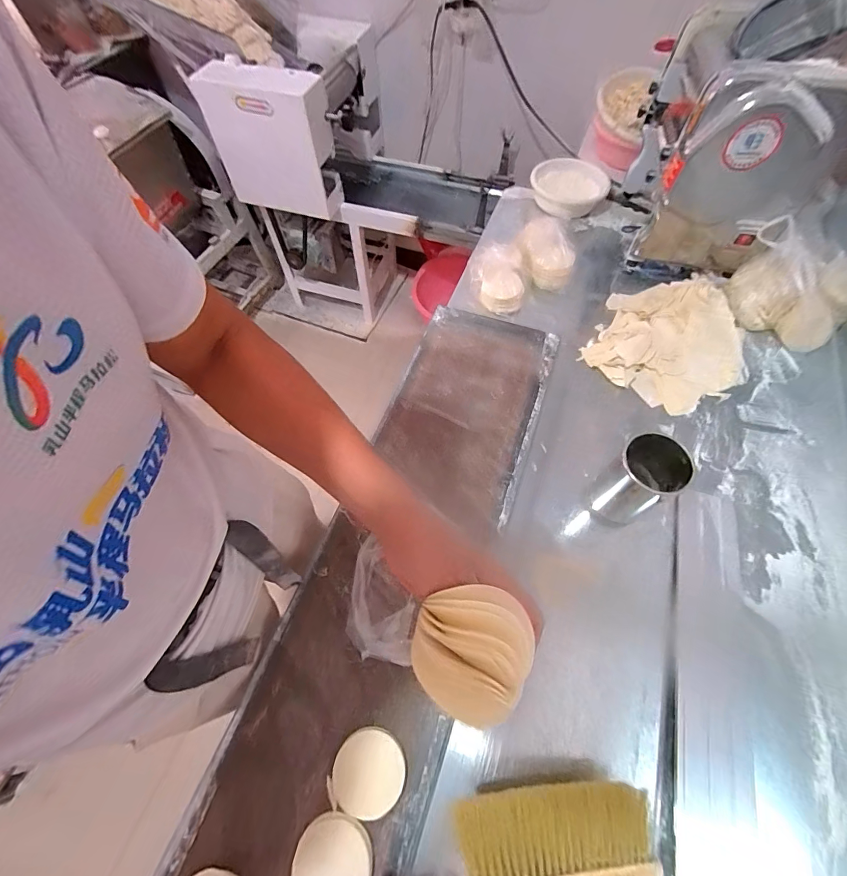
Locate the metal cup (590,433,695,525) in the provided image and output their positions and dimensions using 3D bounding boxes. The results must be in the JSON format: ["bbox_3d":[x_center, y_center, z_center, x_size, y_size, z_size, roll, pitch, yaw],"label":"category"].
[{"bbox_3d":[0.318,0.068,0.609,0.083,0.158,0.089,0,62,0],"label":"metal cup"}]

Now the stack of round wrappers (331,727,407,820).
[{"bbox_3d":[-0.068,0.412,0.495,0.086,0.010,0.086,12,63,6],"label":"stack of round wrappers"}]

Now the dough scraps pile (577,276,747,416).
[{"bbox_3d":[0.517,-0.218,0.820,0.289,0.050,0.347,29,66,14],"label":"dough scraps pile"}]

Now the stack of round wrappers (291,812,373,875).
[{"bbox_3d":[-0.103,0.484,0.451,0.085,0.018,0.085,20,64,10],"label":"stack of round wrappers"}]

